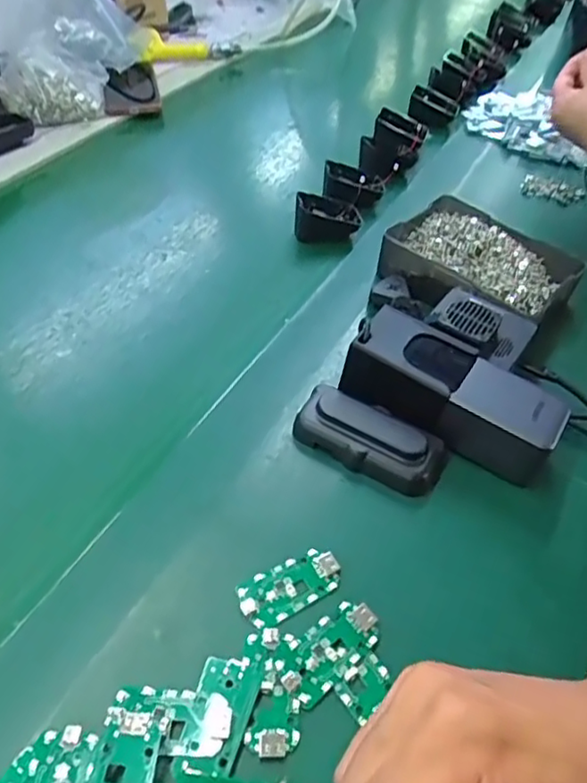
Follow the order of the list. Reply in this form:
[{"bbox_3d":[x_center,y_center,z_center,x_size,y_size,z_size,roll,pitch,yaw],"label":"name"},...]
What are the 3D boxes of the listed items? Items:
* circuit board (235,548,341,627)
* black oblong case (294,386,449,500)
[{"bbox_3d":[-0.001,0.119,0.373,0.063,0.005,0.033,-25,52,-24],"label":"circuit board"},{"bbox_3d":[0.055,0.033,0.439,0.107,0.035,0.047,20,49,16],"label":"black oblong case"}]

